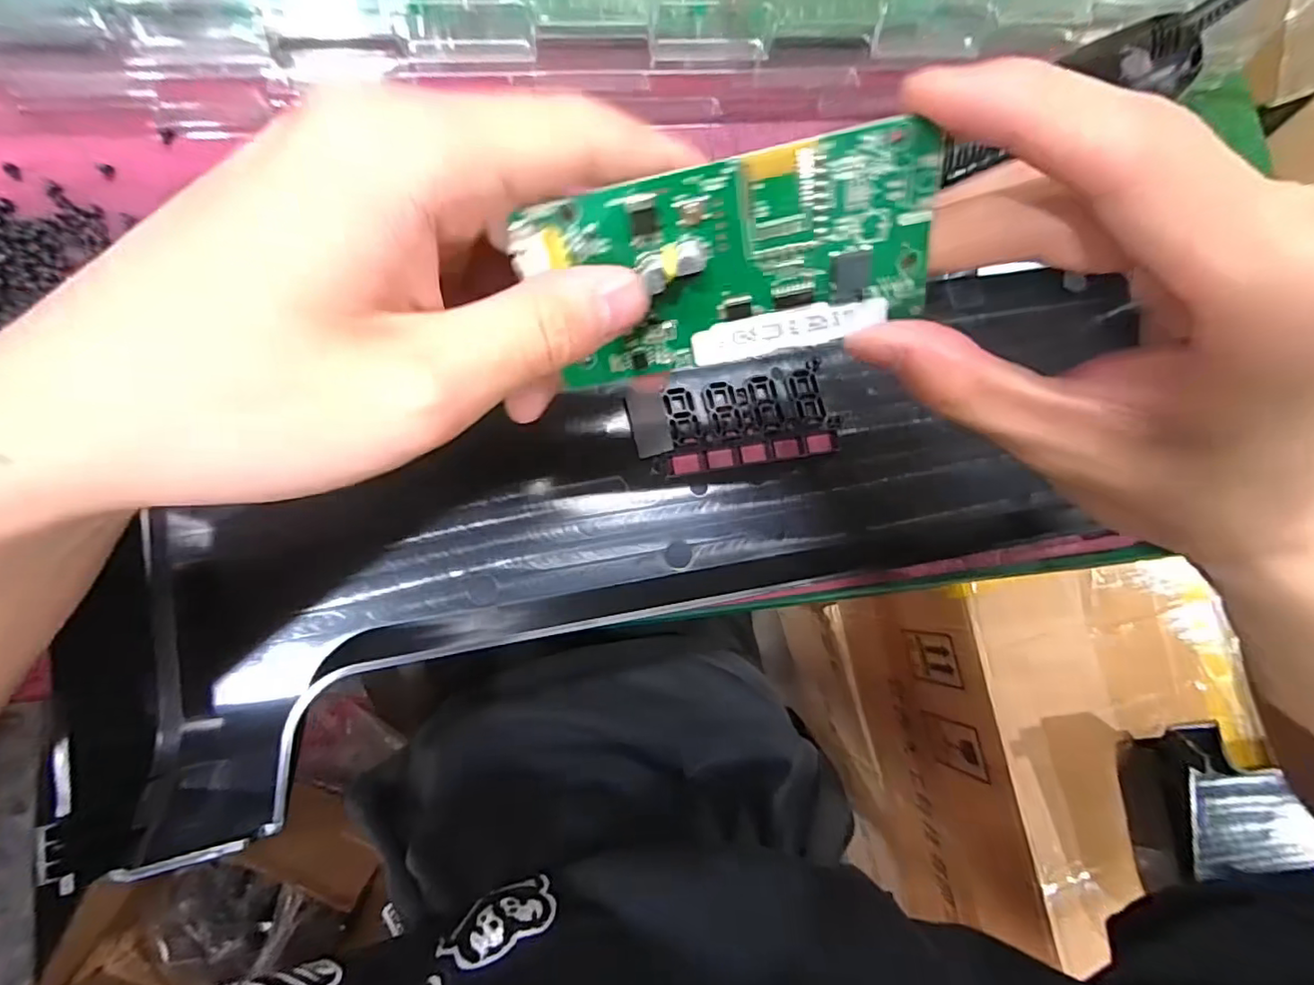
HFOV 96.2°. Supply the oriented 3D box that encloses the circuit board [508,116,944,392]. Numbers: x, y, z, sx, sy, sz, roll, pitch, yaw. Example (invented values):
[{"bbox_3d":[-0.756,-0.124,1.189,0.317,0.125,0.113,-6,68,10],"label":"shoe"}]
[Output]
[{"bbox_3d":[0.018,-0.051,0.140,0.091,0.049,0.007,-10,42,6],"label":"circuit board"}]

